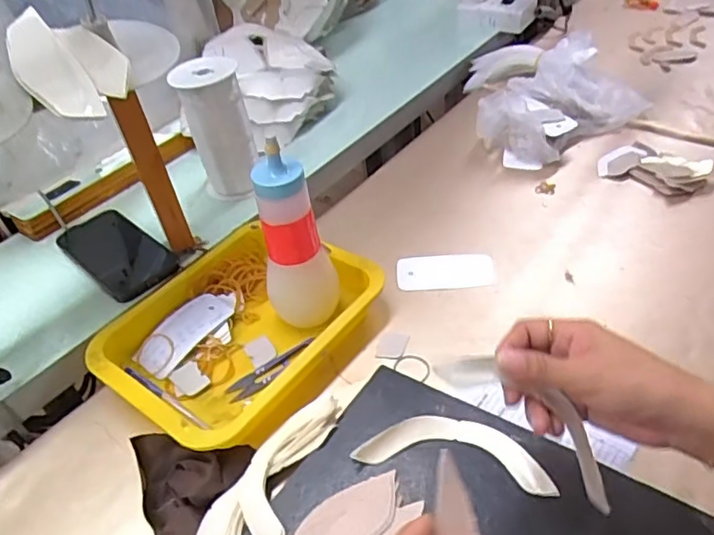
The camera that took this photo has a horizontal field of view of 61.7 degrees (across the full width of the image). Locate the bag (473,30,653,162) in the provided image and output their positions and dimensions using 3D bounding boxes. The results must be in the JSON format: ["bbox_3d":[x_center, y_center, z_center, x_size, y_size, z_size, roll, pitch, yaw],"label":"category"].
[{"bbox_3d":[0.283,-0.231,0.833,0.225,0.080,0.141,-29,47,-23],"label":"bag"}]

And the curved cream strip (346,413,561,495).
[{"bbox_3d":[0.078,0.141,0.470,0.148,0.008,0.048,7,44,14],"label":"curved cream strip"}]

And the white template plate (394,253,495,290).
[{"bbox_3d":[0.098,0.004,0.660,0.105,0.011,0.056,-4,45,2],"label":"white template plate"}]

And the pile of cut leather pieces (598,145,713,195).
[{"bbox_3d":[0.372,-0.126,0.747,0.117,0.024,0.070,21,49,26],"label":"pile of cut leather pieces"}]

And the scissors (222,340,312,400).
[{"bbox_3d":[-0.081,0.096,0.571,0.094,0.010,0.022,-28,47,-21],"label":"scissors"}]

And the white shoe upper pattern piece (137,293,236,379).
[{"bbox_3d":[-0.173,0.062,0.615,0.053,0.014,0.112,29,53,32],"label":"white shoe upper pattern piece"}]

